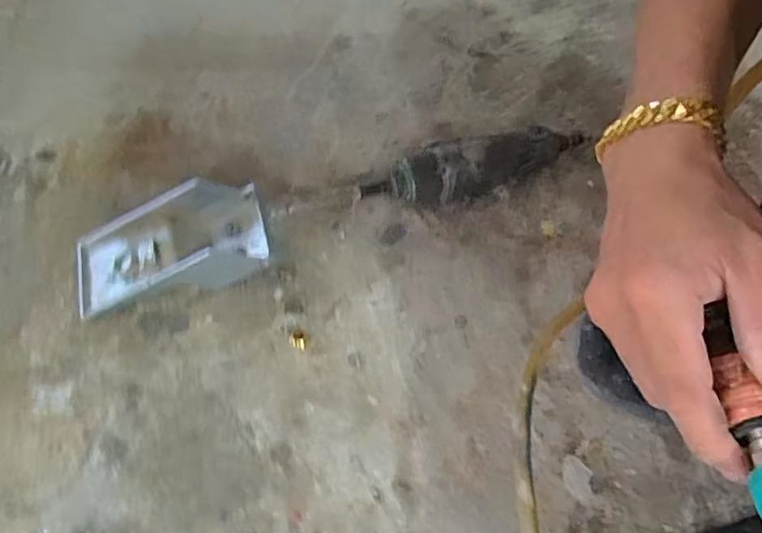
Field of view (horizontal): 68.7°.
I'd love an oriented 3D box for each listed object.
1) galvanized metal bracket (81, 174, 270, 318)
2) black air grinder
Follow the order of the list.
[{"bbox_3d":[-0.176,-0.018,0.463,0.155,0.057,0.082,-14,61,-12],"label":"galvanized metal bracket"},{"bbox_3d":[0.093,-0.096,0.533,0.224,0.051,0.045,-14,61,-12],"label":"black air grinder"}]

